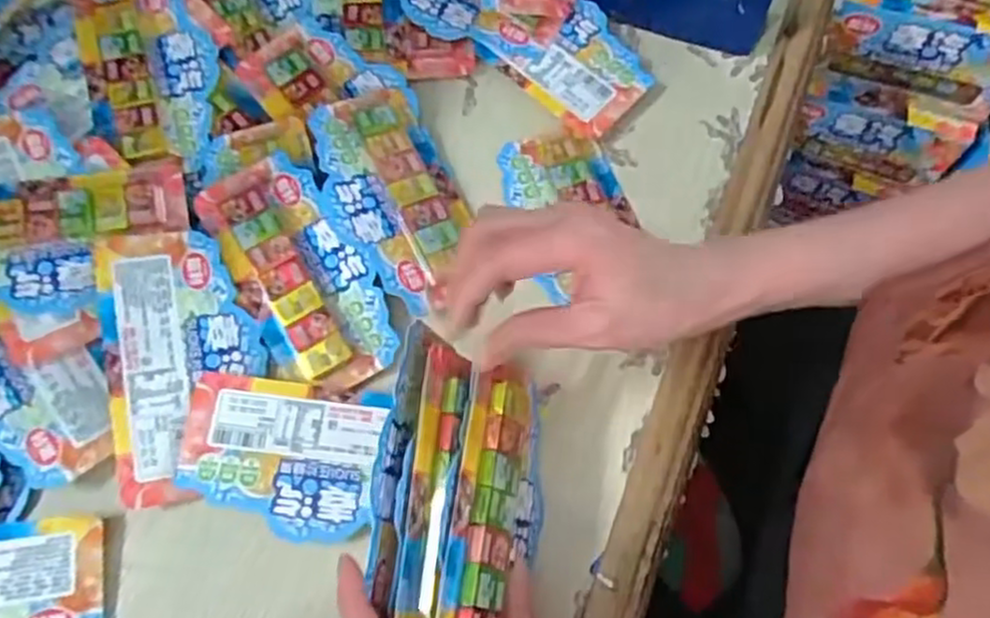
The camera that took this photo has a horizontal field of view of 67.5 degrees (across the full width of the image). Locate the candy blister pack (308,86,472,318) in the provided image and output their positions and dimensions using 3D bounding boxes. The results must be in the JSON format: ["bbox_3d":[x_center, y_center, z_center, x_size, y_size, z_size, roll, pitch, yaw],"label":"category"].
[{"bbox_3d":[-0.060,-0.068,0.438,0.072,0.008,0.139,-25,71,-10],"label":"candy blister pack"}]

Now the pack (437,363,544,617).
[{"bbox_3d":[0.005,0.098,0.352,0.013,0.073,0.133,-4,66,30],"label":"pack"}]

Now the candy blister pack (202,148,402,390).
[{"bbox_3d":[-0.111,-0.022,0.424,0.064,0.015,0.143,-31,72,-12],"label":"candy blister pack"}]

